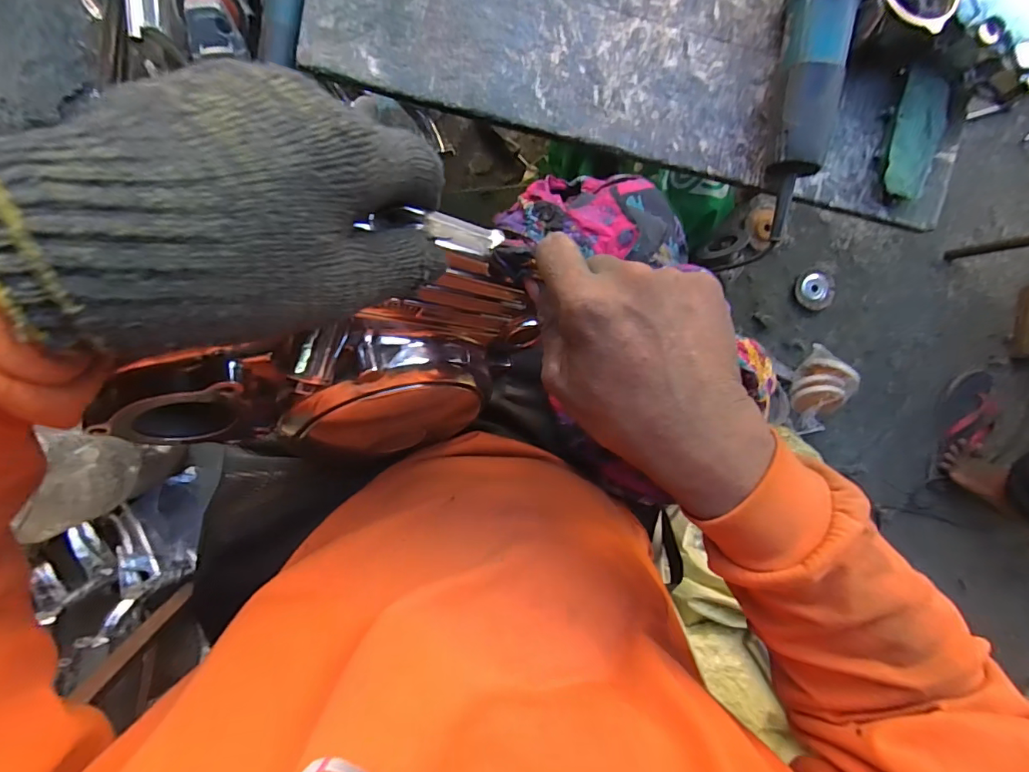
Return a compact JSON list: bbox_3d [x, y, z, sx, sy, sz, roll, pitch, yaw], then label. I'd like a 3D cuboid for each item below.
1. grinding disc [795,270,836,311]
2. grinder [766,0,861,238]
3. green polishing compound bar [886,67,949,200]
[{"bbox_3d":[0.611,-0.194,0.965,0.085,0.008,0.078,-1,96,-5],"label":"grinding disc"},{"bbox_3d":[0.319,-0.334,0.507,0.076,0.091,0.341,9,95,-6],"label":"grinder"},{"bbox_3d":[0.469,-0.289,0.553,0.059,0.020,0.132,12,91,-4],"label":"green polishing compound bar"}]

